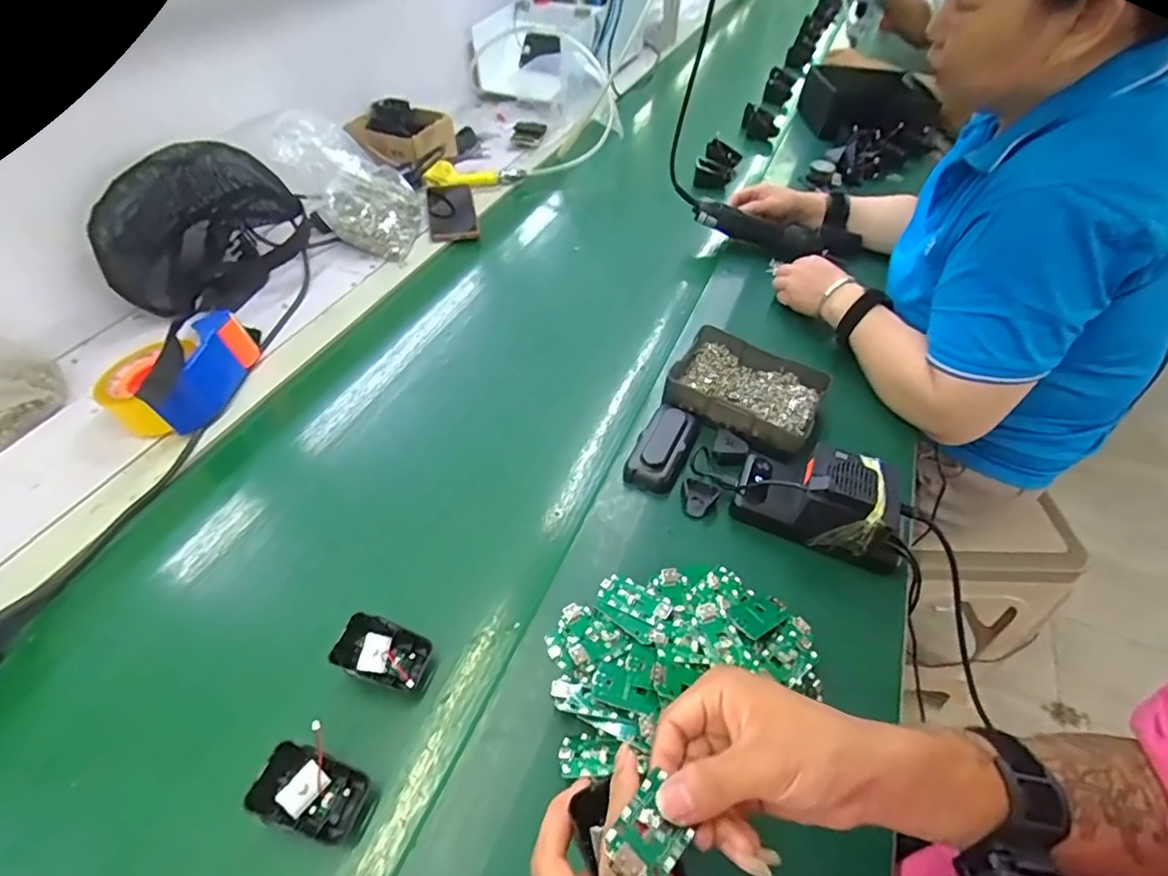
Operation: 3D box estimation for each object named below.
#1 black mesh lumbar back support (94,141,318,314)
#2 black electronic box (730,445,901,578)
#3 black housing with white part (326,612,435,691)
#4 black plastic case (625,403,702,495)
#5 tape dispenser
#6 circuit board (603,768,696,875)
[{"bbox_3d":[-0.514,-0.279,0.723,0.110,0.175,0.228,31,56,24],"label":"black mesh lumbar back support"},{"bbox_3d":[0.223,0.051,0.504,0.148,0.075,0.070,21,52,18],"label":"black electronic box"},{"bbox_3d":[-0.155,0.169,0.428,0.064,0.039,0.044,11,50,10],"label":"black housing with white part"},{"bbox_3d":[0.085,0.007,0.571,0.052,0.024,0.110,21,52,18],"label":"black plastic case"},{"bbox_3d":[-0.453,-0.077,0.611,0.108,0.074,0.159,6,49,6],"label":"tape dispenser"},{"bbox_3d":[0.034,0.185,0.258,0.030,0.004,0.059,36,19,20],"label":"circuit board"}]

